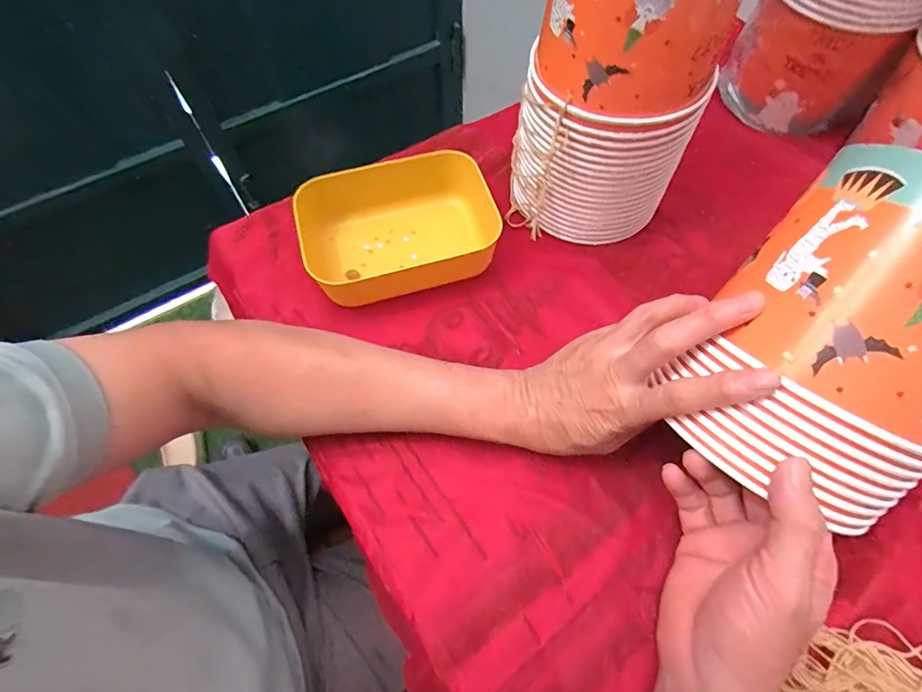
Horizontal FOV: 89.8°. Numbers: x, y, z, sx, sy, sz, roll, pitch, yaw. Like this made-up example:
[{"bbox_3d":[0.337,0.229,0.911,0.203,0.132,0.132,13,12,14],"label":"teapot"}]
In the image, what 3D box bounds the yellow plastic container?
[{"bbox_3d":[-0.064,-0.123,0.489,0.206,0.059,0.142,-15,64,-7],"label":"yellow plastic container"}]

